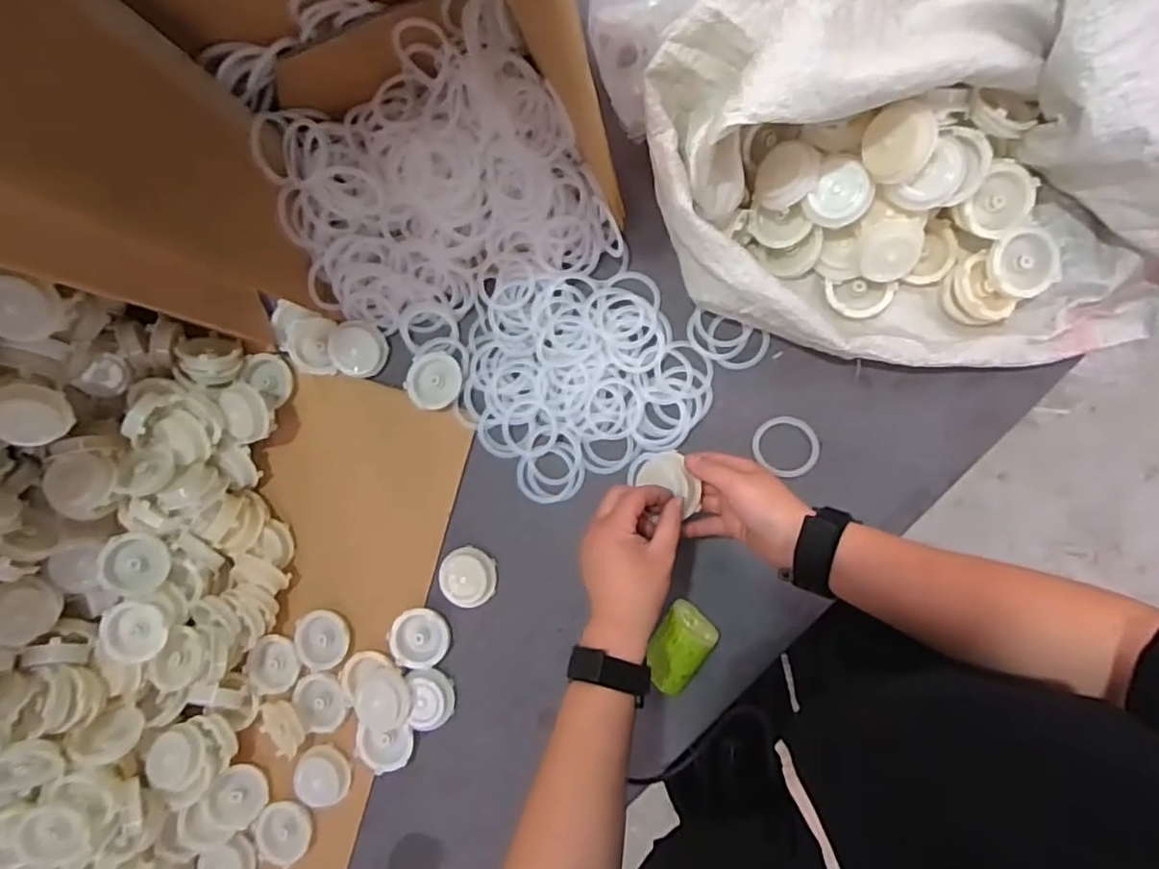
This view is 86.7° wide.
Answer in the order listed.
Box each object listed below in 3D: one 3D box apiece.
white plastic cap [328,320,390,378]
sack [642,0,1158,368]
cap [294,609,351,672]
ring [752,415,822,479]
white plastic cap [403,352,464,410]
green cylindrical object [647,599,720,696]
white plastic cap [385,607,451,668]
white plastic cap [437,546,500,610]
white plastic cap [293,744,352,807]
[{"bbox_3d":[-0.228,-0.089,0.629,0.059,0.022,0.055,0,88,8],"label":"white plastic cap"},{"bbox_3d":[0.349,-0.388,0.473,0.484,0.192,0.680,23,91,9],"label":"sack"},{"bbox_3d":[-0.261,0.208,0.622,0.057,0.013,0.056,0,88,8],"label":"cap"},{"bbox_3d":[0.194,0.010,0.574,0.060,0.010,0.056,-1,81,9],"label":"ring"},{"bbox_3d":[-0.146,-0.055,0.621,0.055,0.011,0.058,0,88,8],"label":"white plastic cap"},{"bbox_3d":[0.091,0.194,0.561,0.049,0.045,0.073,32,92,8],"label":"green cylindrical object"},{"bbox_3d":[-0.159,0.204,0.614,0.057,0.012,0.057,0,84,-4],"label":"white plastic cap"},{"bbox_3d":[-0.109,0.140,0.605,0.053,0.022,0.055,0,88,8],"label":"white plastic cap"},{"bbox_3d":[-0.254,0.339,0.609,0.045,0.025,0.055,-44,82,4],"label":"white plastic cap"}]

